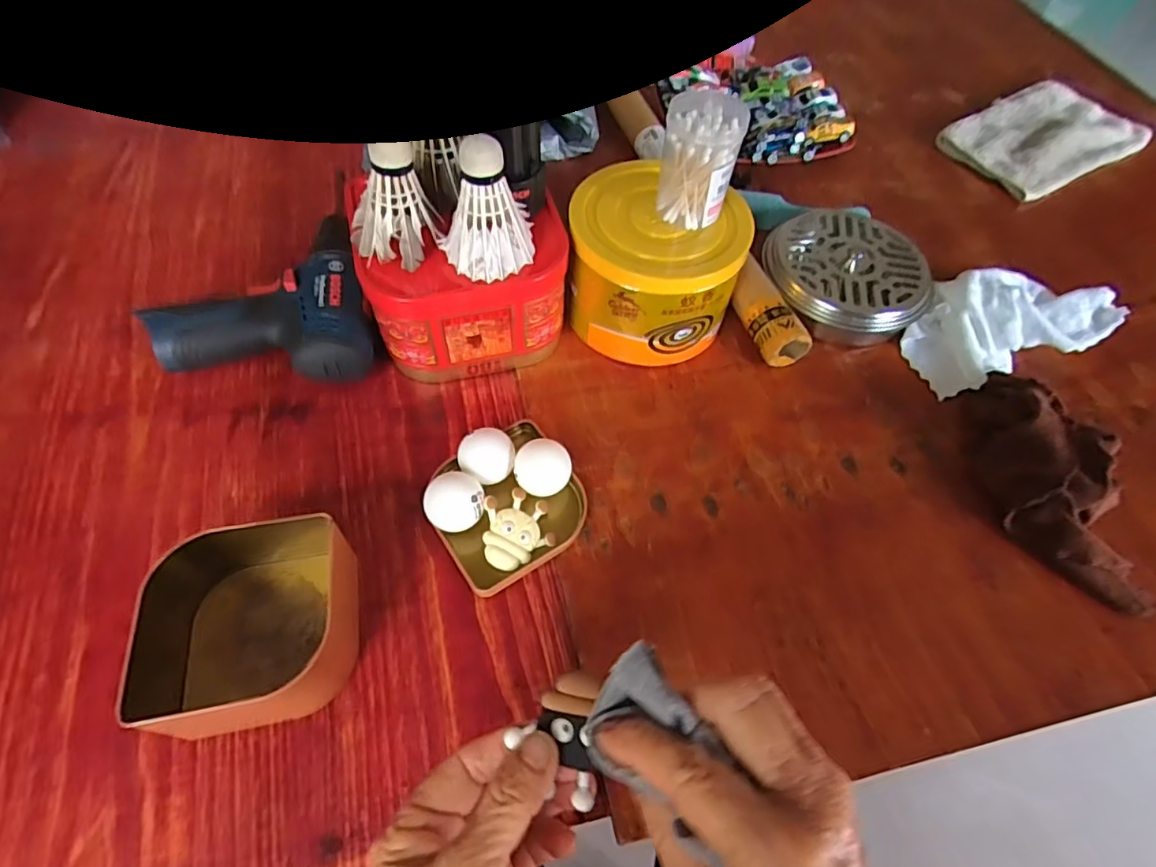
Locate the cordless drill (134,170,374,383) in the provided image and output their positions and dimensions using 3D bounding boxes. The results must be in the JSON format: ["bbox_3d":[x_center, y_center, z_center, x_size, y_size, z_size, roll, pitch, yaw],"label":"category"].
[{"bbox_3d":[-0.246,-0.098,0.465,0.154,0.052,0.161,-13,59,-12],"label":"cordless drill"}]

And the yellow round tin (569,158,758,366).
[{"bbox_3d":[0.057,-0.130,0.477,0.135,0.102,0.121,23,58,11],"label":"yellow round tin"}]

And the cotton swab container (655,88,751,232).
[{"bbox_3d":[0.084,-0.193,0.419,0.051,0.072,0.052,8,57,2],"label":"cotton swab container"}]

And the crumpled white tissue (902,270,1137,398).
[{"bbox_3d":[0.365,-0.097,0.514,0.172,0.041,0.095,-17,60,-14],"label":"crumpled white tissue"}]

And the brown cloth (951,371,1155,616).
[{"bbox_3d":[0.334,0.030,0.420,0.075,0.053,0.185,-5,57,-7],"label":"brown cloth"}]

